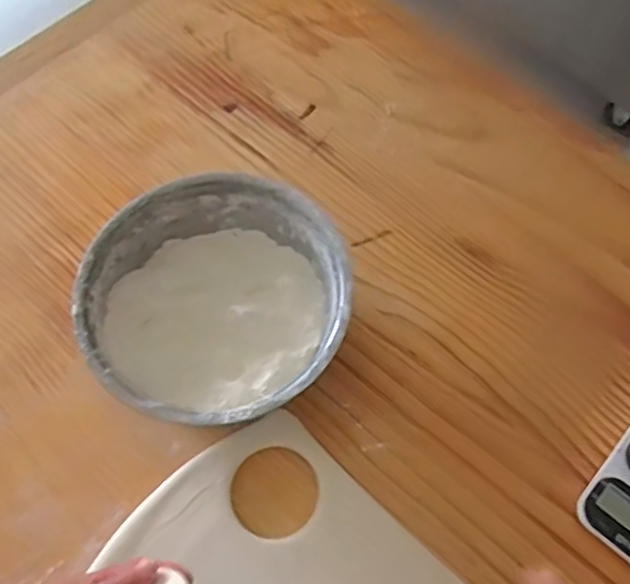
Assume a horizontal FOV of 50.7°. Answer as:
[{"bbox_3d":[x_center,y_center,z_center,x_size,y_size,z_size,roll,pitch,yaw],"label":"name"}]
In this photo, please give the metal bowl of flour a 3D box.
[{"bbox_3d":[-0.083,0.015,0.577,0.210,0.089,0.213,0,64,1],"label":"metal bowl of flour"}]

